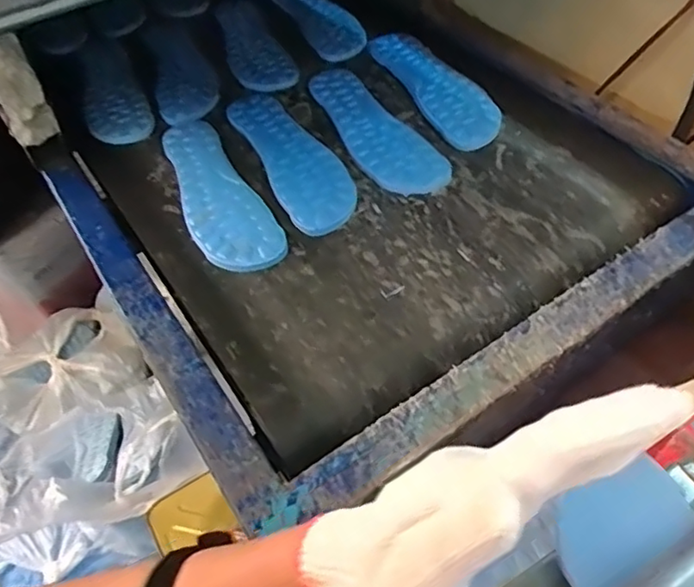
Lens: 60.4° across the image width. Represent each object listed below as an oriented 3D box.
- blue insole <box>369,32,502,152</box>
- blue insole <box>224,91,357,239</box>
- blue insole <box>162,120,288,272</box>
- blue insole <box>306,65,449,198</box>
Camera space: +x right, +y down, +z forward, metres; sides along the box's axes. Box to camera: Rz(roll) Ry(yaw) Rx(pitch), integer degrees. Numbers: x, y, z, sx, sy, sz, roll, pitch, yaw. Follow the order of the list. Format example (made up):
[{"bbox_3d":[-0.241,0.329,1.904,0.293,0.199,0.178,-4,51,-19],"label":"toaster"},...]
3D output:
[{"bbox_3d":[0.113,-0.271,0.762,0.086,0.015,0.259,-21,53,-11],"label":"blue insole"},{"bbox_3d":[-0.066,-0.164,0.692,0.081,0.014,0.257,-24,54,-13],"label":"blue insole"},{"bbox_3d":[-0.152,-0.117,0.664,0.082,0.013,0.265,-26,54,-14],"label":"blue insole"},{"bbox_3d":[0.029,-0.201,0.716,0.079,0.017,0.256,-24,54,-13],"label":"blue insole"}]

